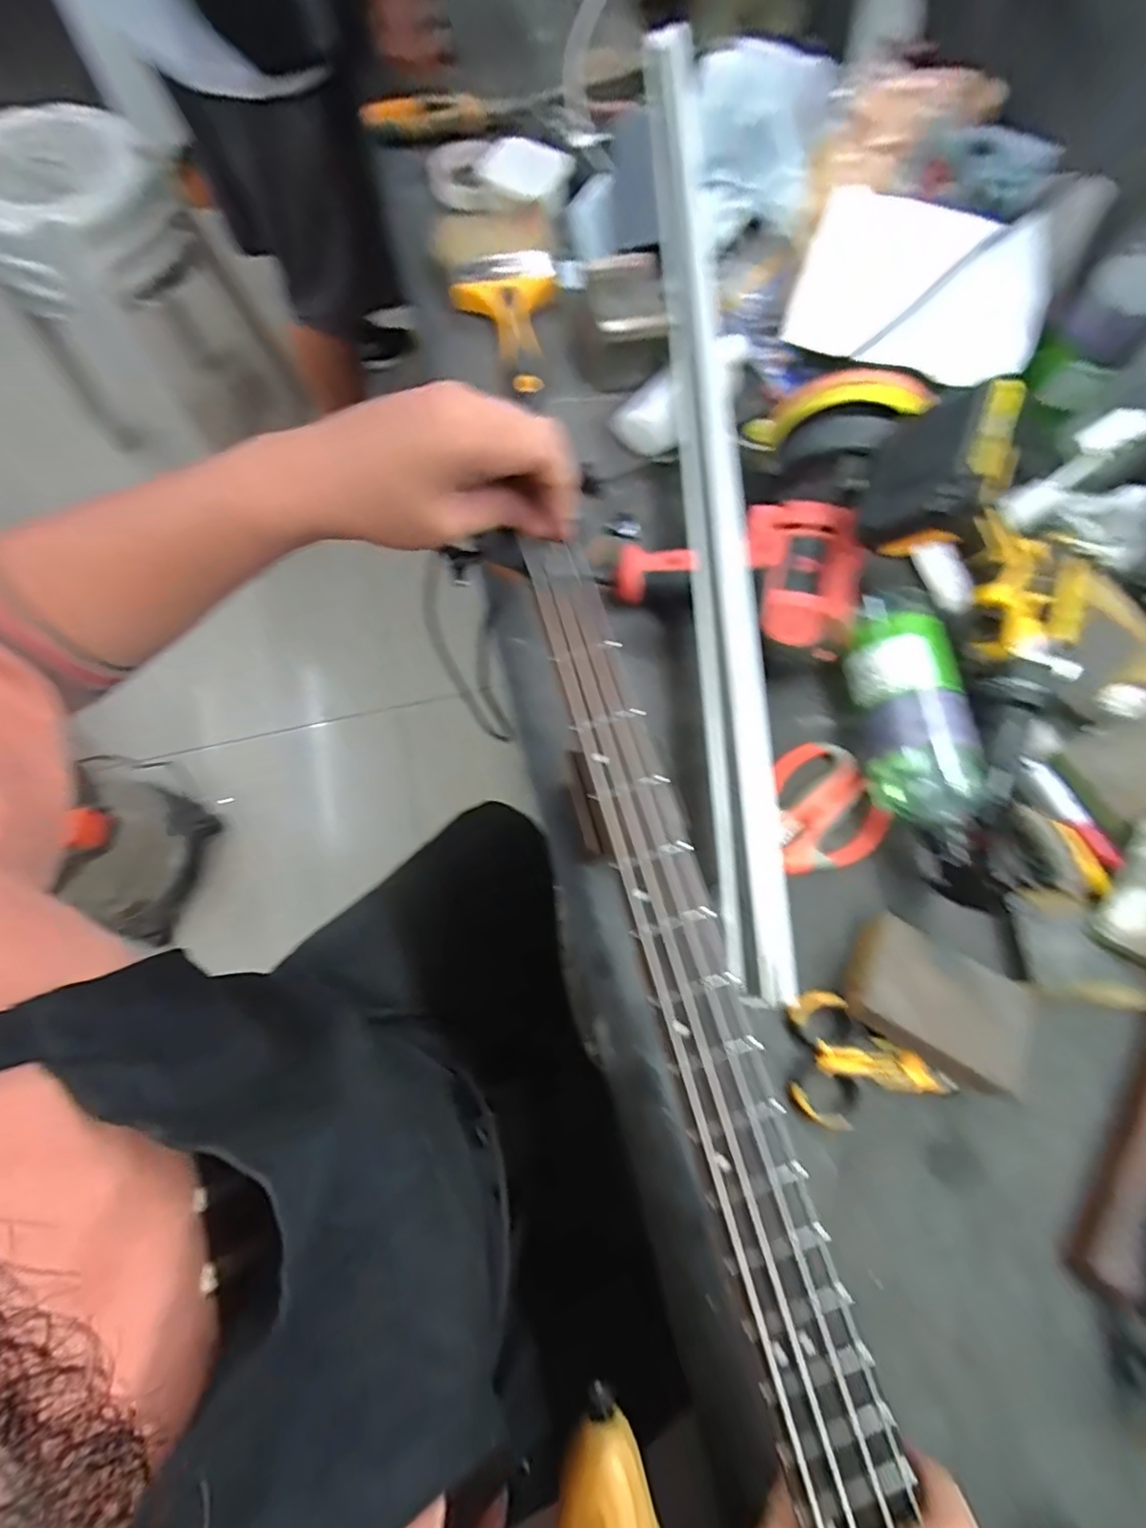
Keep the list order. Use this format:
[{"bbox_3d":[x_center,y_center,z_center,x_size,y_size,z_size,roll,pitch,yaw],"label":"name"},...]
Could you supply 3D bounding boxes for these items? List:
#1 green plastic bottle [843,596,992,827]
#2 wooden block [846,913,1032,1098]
[{"bbox_3d":[0.247,-0.042,0.438,0.072,0.060,0.175,-12,73,-6],"label":"green plastic bottle"},{"bbox_3d":[0.233,0.155,0.386,0.110,0.031,0.070,31,74,8],"label":"wooden block"}]

